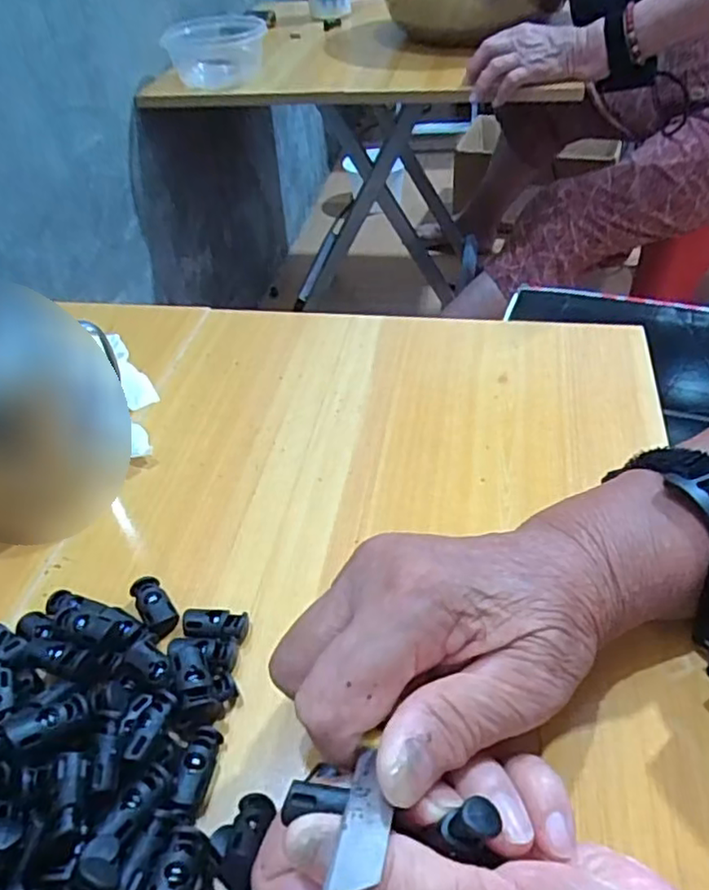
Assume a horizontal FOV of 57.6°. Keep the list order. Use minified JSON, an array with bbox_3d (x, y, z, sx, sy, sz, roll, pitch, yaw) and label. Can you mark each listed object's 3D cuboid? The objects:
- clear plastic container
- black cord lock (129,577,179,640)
[{"bbox_3d":[-0.188,-0.548,0.888,0.129,0.053,0.152,-8,45,-3],"label":"clear plastic container"},{"bbox_3d":[-0.089,0.072,0.286,0.013,0.009,0.031,-30,49,-23],"label":"black cord lock"}]

